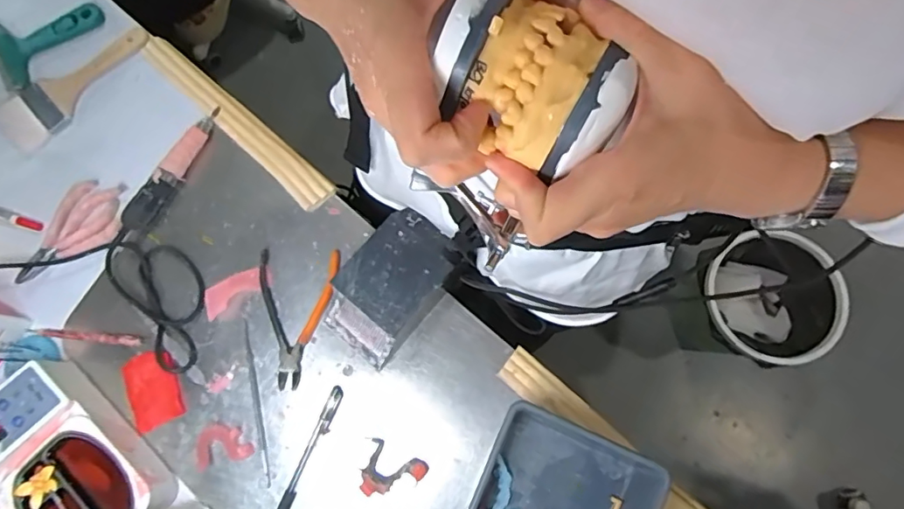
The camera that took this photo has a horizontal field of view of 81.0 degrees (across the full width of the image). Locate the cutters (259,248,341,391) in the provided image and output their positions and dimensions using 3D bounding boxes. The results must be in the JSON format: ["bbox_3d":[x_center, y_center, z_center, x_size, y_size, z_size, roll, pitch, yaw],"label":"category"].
[{"bbox_3d":[-0.165,0.067,0.574,0.087,0.011,0.148,-4,76,0],"label":"cutters"}]

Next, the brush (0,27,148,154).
[{"bbox_3d":[-0.463,-0.212,0.648,0.083,0.017,0.199,43,80,10],"label":"brush"}]

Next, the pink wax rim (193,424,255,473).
[{"bbox_3d":[-0.233,0.193,0.539,0.055,0.010,0.040,-15,76,-3],"label":"pink wax rim"}]

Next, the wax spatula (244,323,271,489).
[{"bbox_3d":[-0.204,0.153,0.557,0.008,0.011,0.169,-14,76,-3],"label":"wax spatula"}]

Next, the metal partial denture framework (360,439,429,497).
[{"bbox_3d":[-0.061,0.222,0.534,0.061,0.020,0.048,24,78,6],"label":"metal partial denture framework"}]

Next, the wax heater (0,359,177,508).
[{"bbox_3d":[-0.373,0.203,0.509,0.185,0.064,0.117,42,80,10],"label":"wax heater"}]

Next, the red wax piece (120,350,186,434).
[{"bbox_3d":[-0.317,0.140,0.555,0.054,0.005,0.078,-23,77,-5],"label":"red wax piece"}]

